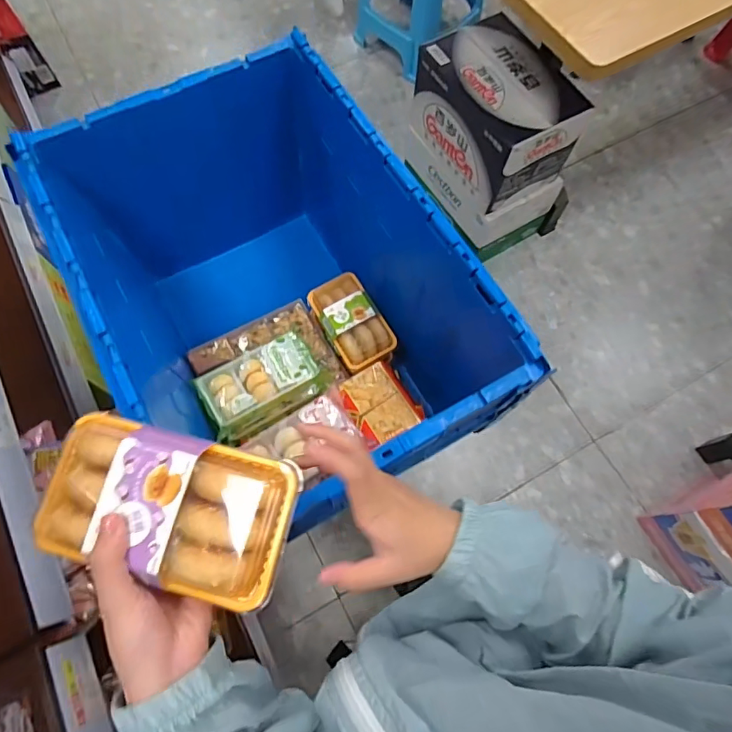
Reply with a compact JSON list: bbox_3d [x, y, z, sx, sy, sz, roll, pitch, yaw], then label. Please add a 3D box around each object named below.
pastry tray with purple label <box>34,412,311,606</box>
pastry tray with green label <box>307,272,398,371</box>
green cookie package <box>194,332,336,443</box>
[{"bbox_3d":[-0.125,0.086,0.302,0.156,0.030,0.088,13,70,4],"label":"pastry tray with purple label"},{"bbox_3d":[-0.025,-0.077,0.797,0.089,0.041,0.158,-29,73,-11],"label":"pastry tray with green label"},{"bbox_3d":[-0.149,0.024,0.721,0.176,0.064,0.098,-31,73,-11],"label":"green cookie package"}]

